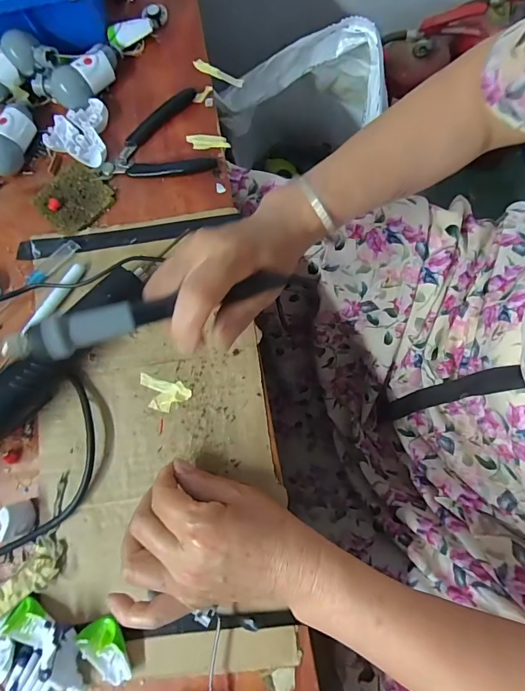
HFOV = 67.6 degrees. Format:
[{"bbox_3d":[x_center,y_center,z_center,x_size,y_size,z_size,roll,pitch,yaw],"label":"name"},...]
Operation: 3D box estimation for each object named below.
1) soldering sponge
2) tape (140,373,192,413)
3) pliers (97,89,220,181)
[{"bbox_3d":[-0.177,-0.139,0.370,0.062,0.007,0.063,41,85,12],"label":"soldering sponge"},{"bbox_3d":[-0.084,0.041,0.329,0.045,0.004,0.027,11,80,8],"label":"tape"},{"bbox_3d":[-0.103,-0.201,0.376,0.107,0.010,0.084,-7,78,4],"label":"pliers"}]

